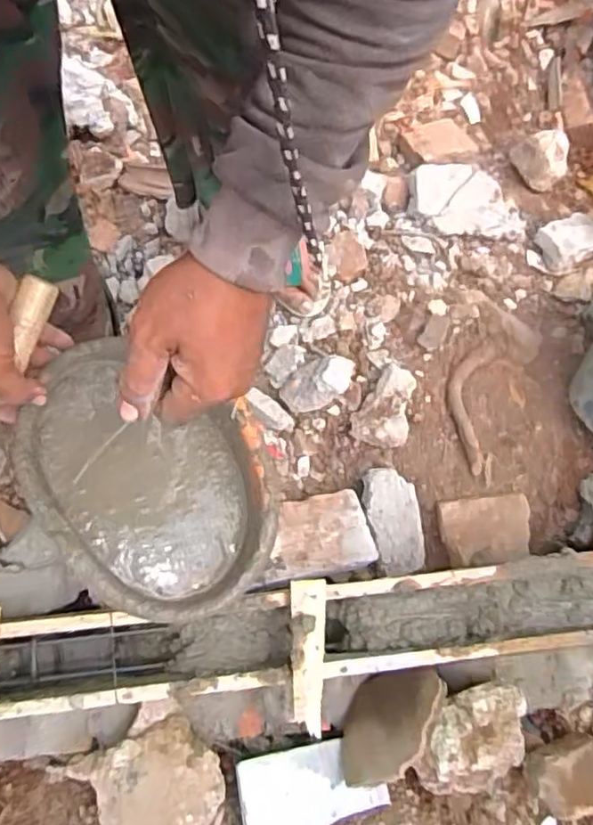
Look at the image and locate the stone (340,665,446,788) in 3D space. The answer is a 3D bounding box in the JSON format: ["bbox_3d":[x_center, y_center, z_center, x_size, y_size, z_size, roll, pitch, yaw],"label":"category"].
[{"bbox_3d":[0.122,0.419,0.857,0.017,0.171,0.128,26,47,-35],"label":"stone"}]

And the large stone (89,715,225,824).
[{"bbox_3d":[-0.180,0.505,0.849,0.153,0.070,0.160,-24,76,-8],"label":"large stone"}]

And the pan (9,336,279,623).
[{"bbox_3d":[-0.139,0.056,0.606,0.203,0.080,0.280,-33,87,-27],"label":"pan"}]

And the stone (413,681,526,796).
[{"bbox_3d":[0.235,0.449,0.884,0.150,0.140,0.152,-4,74,-3],"label":"stone"}]

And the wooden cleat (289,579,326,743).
[{"bbox_3d":[0.013,0.289,0.764,0.041,0.021,0.172,1,74,-1],"label":"wooden cleat"}]

